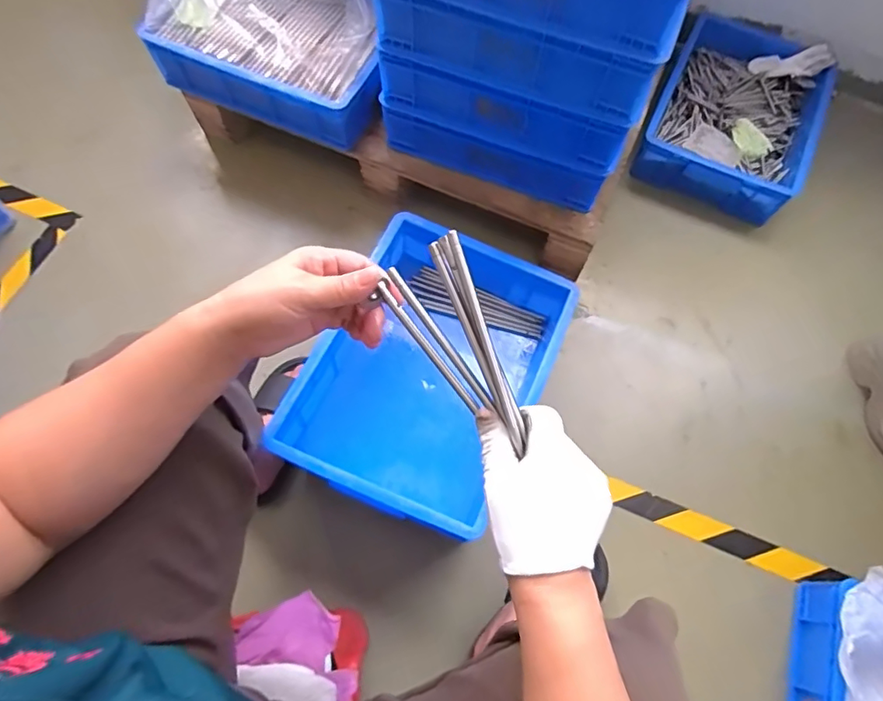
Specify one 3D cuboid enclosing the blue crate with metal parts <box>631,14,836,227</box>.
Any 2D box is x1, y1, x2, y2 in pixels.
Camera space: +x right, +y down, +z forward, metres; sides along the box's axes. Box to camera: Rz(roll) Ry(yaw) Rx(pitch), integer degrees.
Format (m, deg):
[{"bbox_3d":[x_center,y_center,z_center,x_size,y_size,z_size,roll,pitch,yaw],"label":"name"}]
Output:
[{"bbox_3d":[0.619,-0.496,1.132,0.318,0.115,0.400,26,69,9],"label":"blue crate with metal parts"}]

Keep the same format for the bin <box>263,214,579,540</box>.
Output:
[{"bbox_3d":[-0.009,0.034,0.791,0.298,0.157,0.415,24,69,8],"label":"bin"}]

